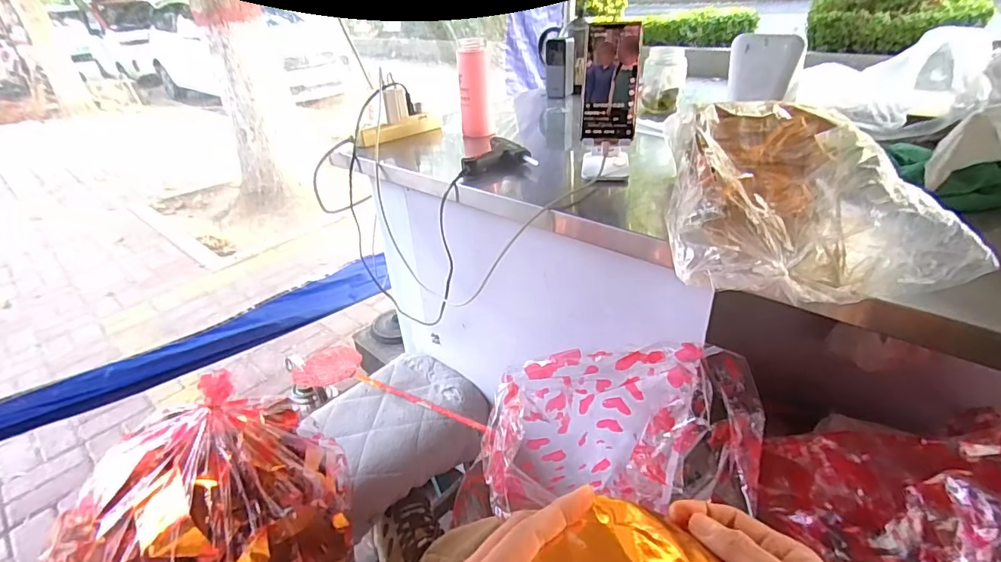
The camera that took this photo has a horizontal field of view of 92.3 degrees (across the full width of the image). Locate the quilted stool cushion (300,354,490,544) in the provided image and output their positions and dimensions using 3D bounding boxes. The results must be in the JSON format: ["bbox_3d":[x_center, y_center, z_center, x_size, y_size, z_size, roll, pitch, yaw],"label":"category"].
[{"bbox_3d":[-0.187,0.266,0.872,0.286,0.091,0.253,-28,40,-34],"label":"quilted stool cushion"}]

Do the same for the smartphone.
[{"bbox_3d":[0.147,-0.267,0.642,0.071,0.151,0.011,3,6,9],"label":"smartphone"}]

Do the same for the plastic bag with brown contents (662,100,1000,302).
[{"bbox_3d":[0.265,-0.086,0.472,0.175,0.099,0.323,6,33,14],"label":"plastic bag with brown contents"}]

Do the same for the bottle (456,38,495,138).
[{"bbox_3d":[-0.046,-0.326,0.828,0.049,0.146,0.044,-6,32,-5],"label":"bottle"}]

